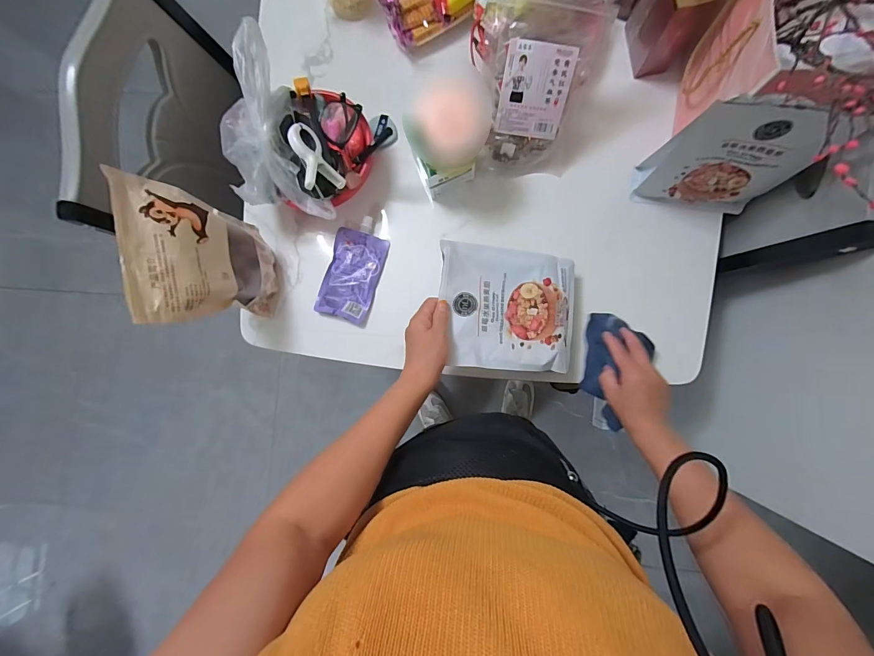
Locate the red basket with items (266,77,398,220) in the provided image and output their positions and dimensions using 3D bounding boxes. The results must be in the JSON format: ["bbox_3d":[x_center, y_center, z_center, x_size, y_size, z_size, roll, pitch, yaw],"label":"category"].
[{"bbox_3d":[-0.166,-0.262,0.559,0.142,0.128,0.190,11,90,6],"label":"red basket with items"}]

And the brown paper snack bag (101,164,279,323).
[{"bbox_3d":[-0.311,-0.096,0.519,0.072,0.213,0.178,-12,87,6],"label":"brown paper snack bag"}]

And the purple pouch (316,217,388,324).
[{"bbox_3d":[-0.136,-0.095,0.608,0.088,0.017,0.162,17,90,6],"label":"purple pouch"}]

